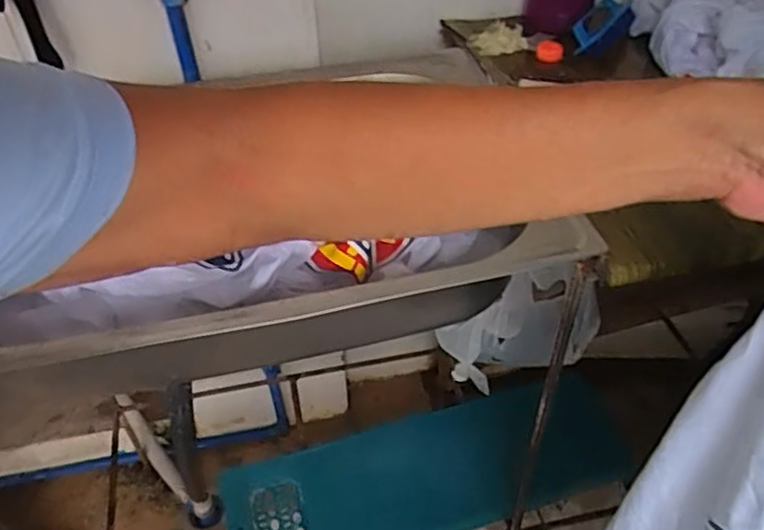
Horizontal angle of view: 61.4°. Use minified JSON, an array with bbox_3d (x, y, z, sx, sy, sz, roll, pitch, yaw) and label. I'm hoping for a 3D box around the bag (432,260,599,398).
[{"bbox_3d":[0.188,0.083,0.878,0.205,0.211,0.051,3,44,4],"label":"bag"}]

